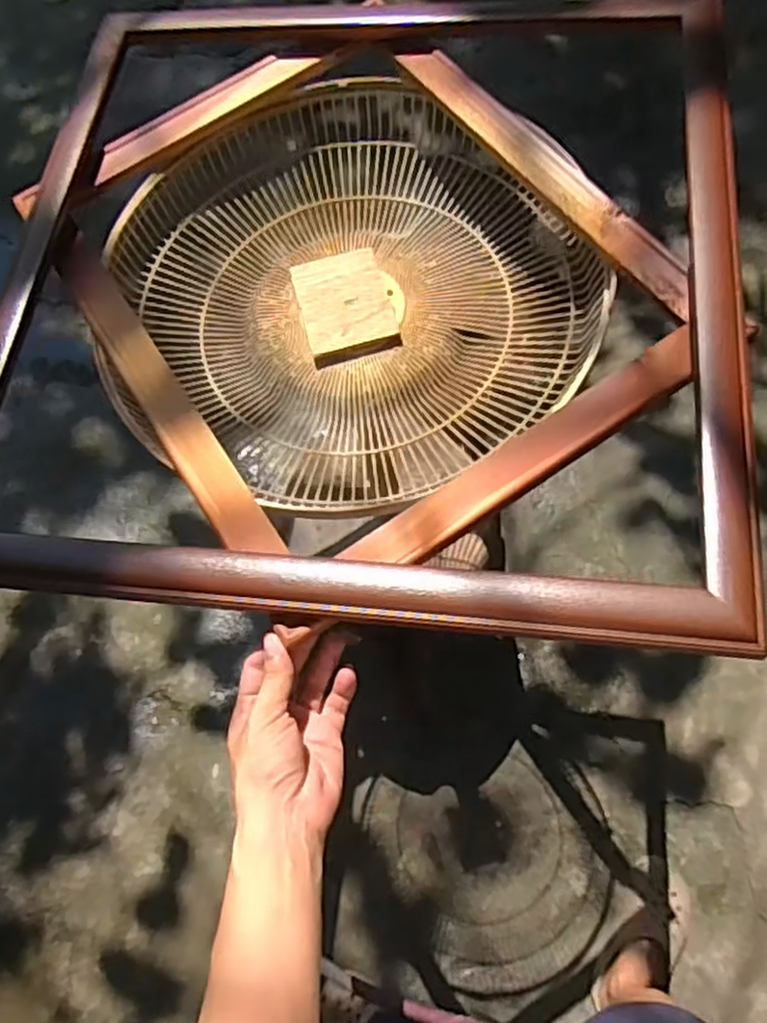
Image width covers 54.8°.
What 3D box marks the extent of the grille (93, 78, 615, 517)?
[{"bbox_3d":[-0.044,-0.204,0.655,0.409,0.084,0.420,-1,67,3],"label":"grille"}]

